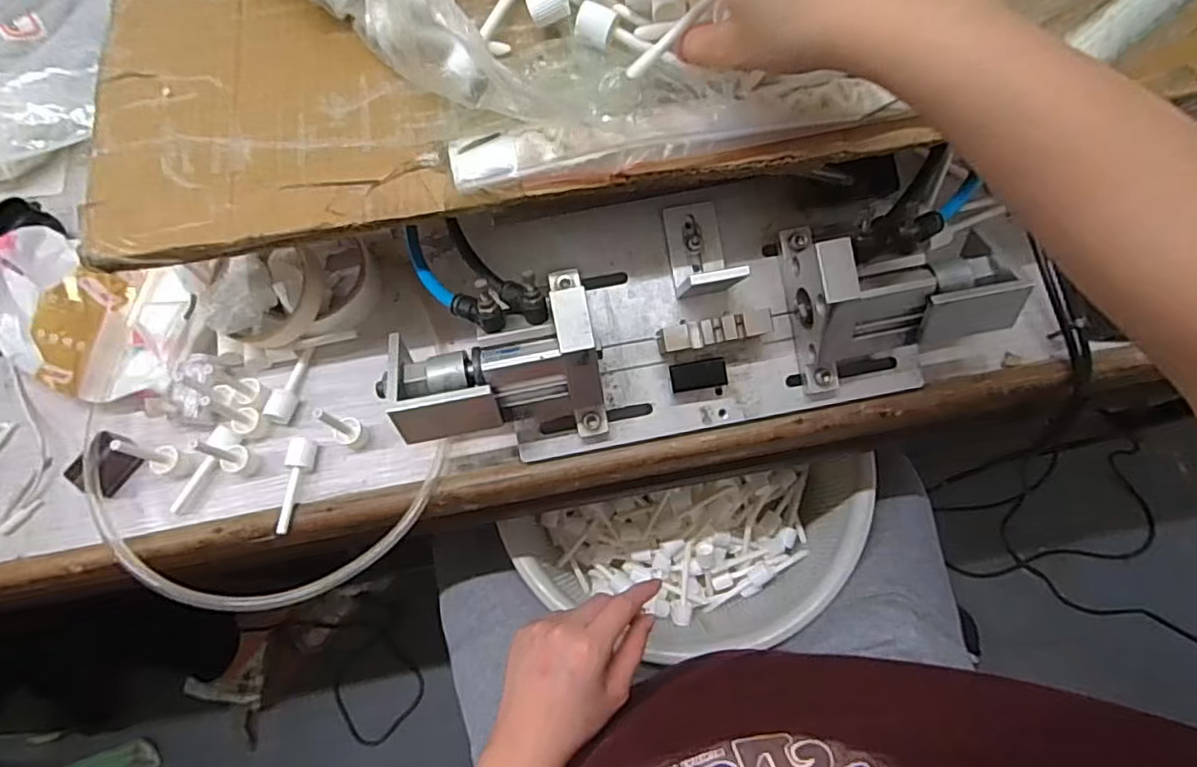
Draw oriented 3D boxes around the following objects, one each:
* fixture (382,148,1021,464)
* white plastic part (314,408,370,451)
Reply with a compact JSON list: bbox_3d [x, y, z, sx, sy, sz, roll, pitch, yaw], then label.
[{"bbox_3d":[0.071,-0.049,0.414,0.396,0.101,0.148,-7,73,0],"label":"fixture"},{"bbox_3d":[-0.170,0.029,0.419,0.018,0.060,0.018,-1,73,2],"label":"white plastic part"}]

